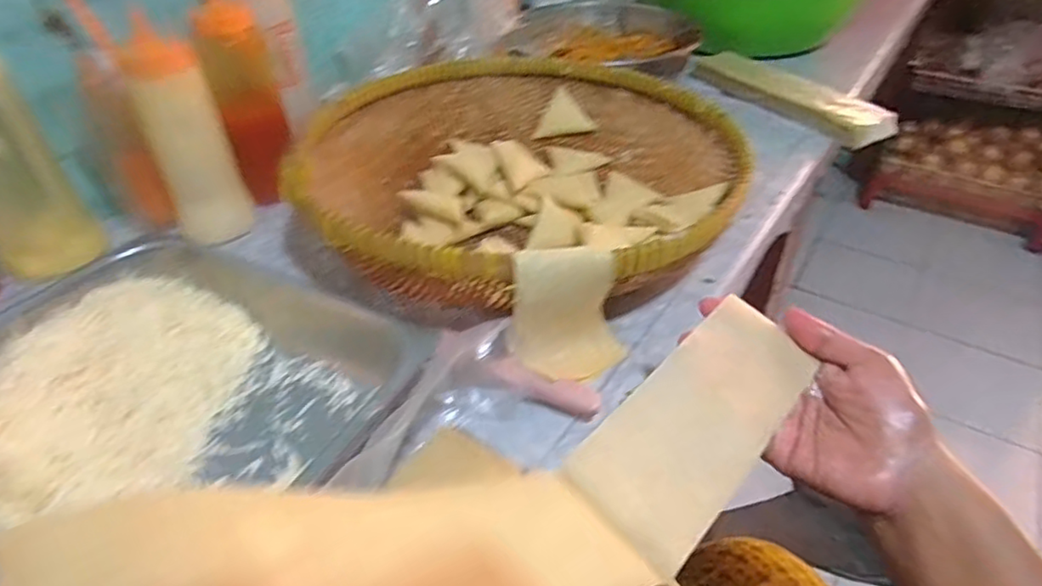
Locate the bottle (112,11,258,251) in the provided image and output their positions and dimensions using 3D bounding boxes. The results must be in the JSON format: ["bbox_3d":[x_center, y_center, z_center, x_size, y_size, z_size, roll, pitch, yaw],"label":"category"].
[{"bbox_3d":[-0.333,-0.149,0.604,0.073,0.189,0.063,-23,44,-25],"label":"bottle"}]

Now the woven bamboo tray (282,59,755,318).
[{"bbox_3d":[0.011,-0.137,0.643,0.407,0.094,0.373,15,42,19],"label":"woven bamboo tray"}]

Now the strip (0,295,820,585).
[{"bbox_3d":[0.024,0.075,0.251,0.361,0.061,0.080,-5,33,-42],"label":"strip"}]

